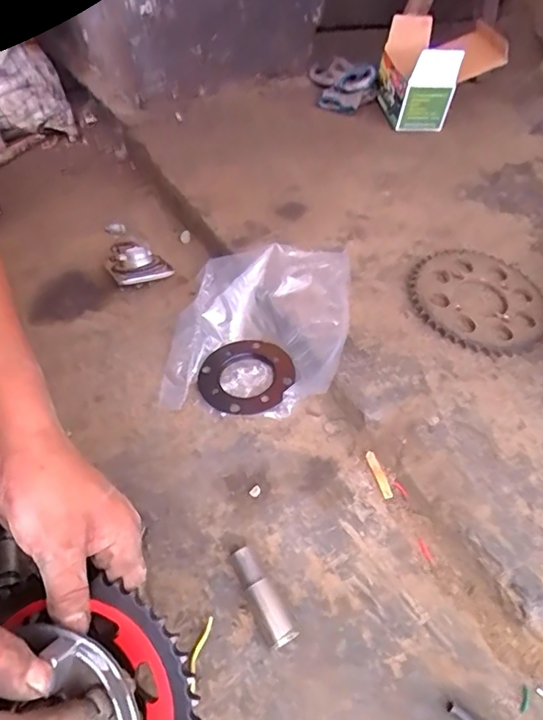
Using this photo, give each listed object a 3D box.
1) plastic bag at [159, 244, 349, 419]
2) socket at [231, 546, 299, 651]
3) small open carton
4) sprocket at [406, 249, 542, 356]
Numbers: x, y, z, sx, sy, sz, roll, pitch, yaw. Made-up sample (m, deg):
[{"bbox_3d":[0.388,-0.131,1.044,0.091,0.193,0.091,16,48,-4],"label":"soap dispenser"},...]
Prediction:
[{"bbox_3d":[-0.014,-0.041,0.571,0.186,0.072,0.195,7,50,-1],"label":"plastic bag"},{"bbox_3d":[-0.010,0.189,0.409,0.022,0.018,0.078,-24,57,-23],"label":"socket"},{"bbox_3d":[0.280,-0.489,0.874,0.188,0.115,0.226,17,51,7],"label":"small open carton"},{"bbox_3d":[0.244,-0.071,0.603,0.157,0.013,0.160,2,49,-3],"label":"sprocket"}]

